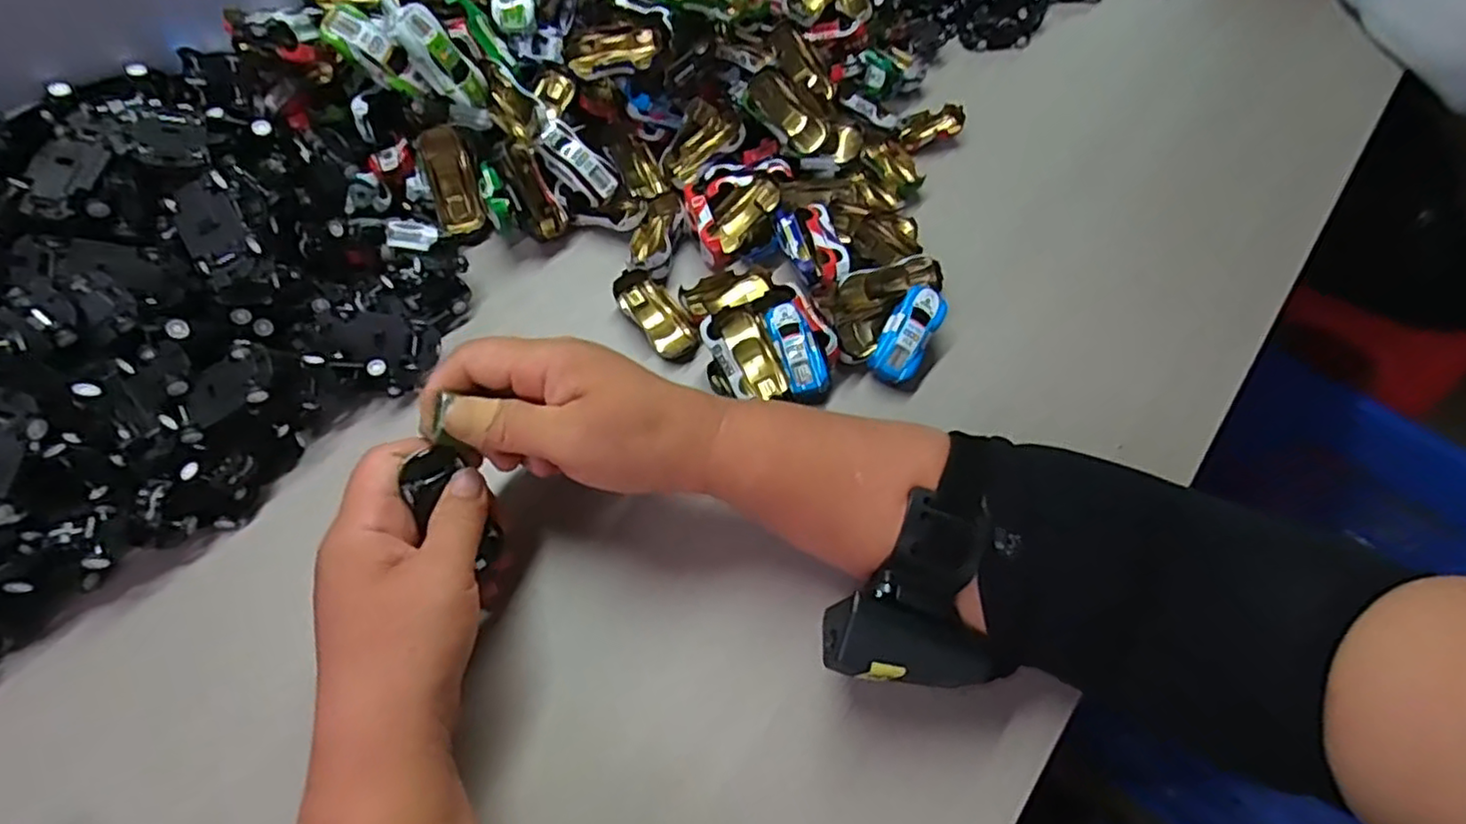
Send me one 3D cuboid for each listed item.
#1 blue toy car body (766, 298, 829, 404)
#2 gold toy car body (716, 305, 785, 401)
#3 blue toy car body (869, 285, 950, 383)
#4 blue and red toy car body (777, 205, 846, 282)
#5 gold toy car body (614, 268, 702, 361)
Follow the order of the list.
[{"bbox_3d":[0.040,-0.038,0.419,0.026,0.018,0.065,-19,70,2],"label":"blue toy car body"},{"bbox_3d":[0.013,-0.033,0.410,0.025,0.022,0.060,-22,63,-16],"label":"gold toy car body"},{"bbox_3d":[0.109,-0.049,0.421,0.029,0.013,0.063,29,81,11],"label":"blue toy car body"},{"bbox_3d":[0.052,-0.112,0.453,0.034,0.021,0.063,-13,61,-11],"label":"blue and red toy car body"},{"bbox_3d":[-0.047,-0.062,0.428,0.029,0.014,0.066,-33,67,-21],"label":"gold toy car body"}]

